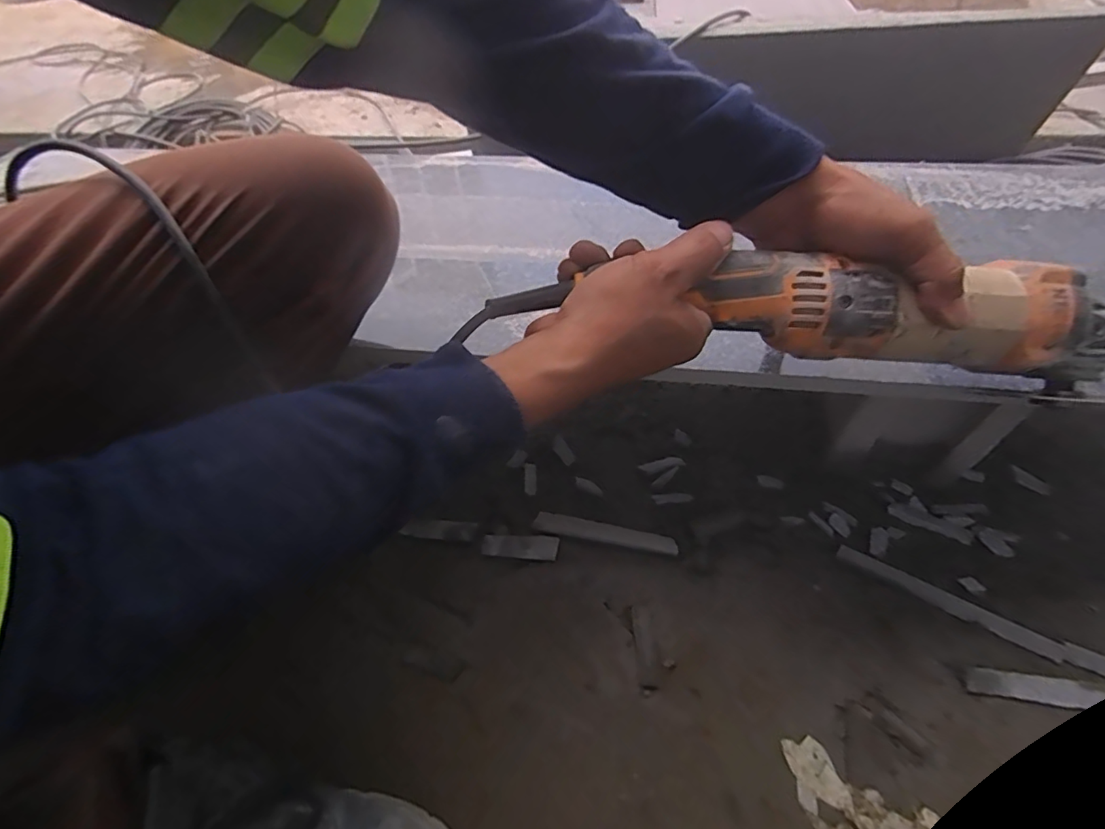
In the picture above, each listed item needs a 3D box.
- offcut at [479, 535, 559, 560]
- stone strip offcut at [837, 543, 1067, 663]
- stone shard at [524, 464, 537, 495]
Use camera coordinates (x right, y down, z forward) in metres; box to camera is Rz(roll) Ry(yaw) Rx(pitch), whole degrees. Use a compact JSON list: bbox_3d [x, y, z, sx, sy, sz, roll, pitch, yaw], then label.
[{"bbox_3d":[-0.034,0.138,0.558,0.078,0.004,0.024,2,50,5],"label":"offcut"},{"bbox_3d":[0.373,0.175,0.509,0.189,0.004,0.019,25,55,23],"label":"stone strip offcut"},{"bbox_3d":[-0.025,0.074,0.613,0.013,0.004,0.042,-5,49,-1],"label":"stone shard"}]

